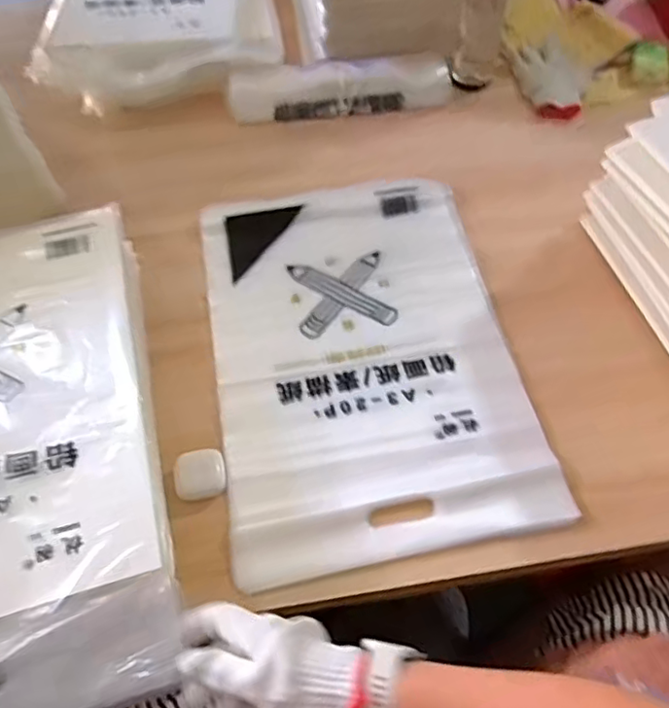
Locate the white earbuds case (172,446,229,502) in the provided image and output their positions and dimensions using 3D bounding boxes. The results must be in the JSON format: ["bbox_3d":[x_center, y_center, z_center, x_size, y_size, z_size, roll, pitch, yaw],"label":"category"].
[{"bbox_3d":[-0.132,0.121,0.587,0.048,0.025,0.047,-13,57,-7],"label":"white earbuds case"}]

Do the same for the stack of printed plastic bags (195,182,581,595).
[{"bbox_3d":[0.027,-0.018,0.686,0.327,0.022,0.487,-10,57,-5],"label":"stack of printed plastic bags"}]

